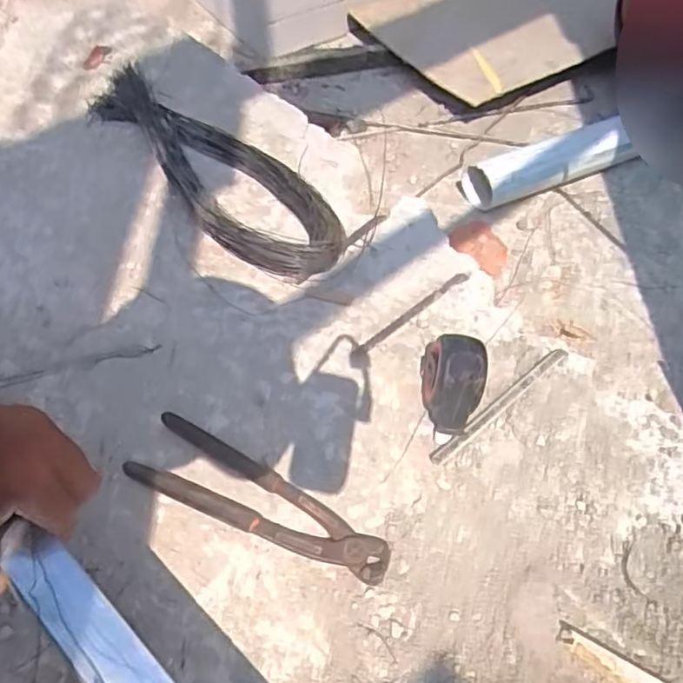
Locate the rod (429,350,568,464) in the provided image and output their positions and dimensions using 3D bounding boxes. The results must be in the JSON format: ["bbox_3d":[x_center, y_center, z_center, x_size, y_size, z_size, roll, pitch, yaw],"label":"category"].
[{"bbox_3d":[0.147,0.054,0.562,0.179,0.009,0.011,-33,62,-24],"label":"rod"}]

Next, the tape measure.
[{"bbox_3d":[0.096,0.037,0.537,0.047,0.073,0.078,3,54,-1],"label":"tape measure"}]

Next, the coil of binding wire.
[{"bbox_3d":[-0.151,-0.220,0.728,0.136,0.038,0.424,-31,61,-23],"label":"coil of binding wire"}]

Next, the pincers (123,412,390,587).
[{"bbox_3d":[-0.067,0.129,0.493,0.218,0.019,0.061,26,57,15],"label":"pincers"}]

